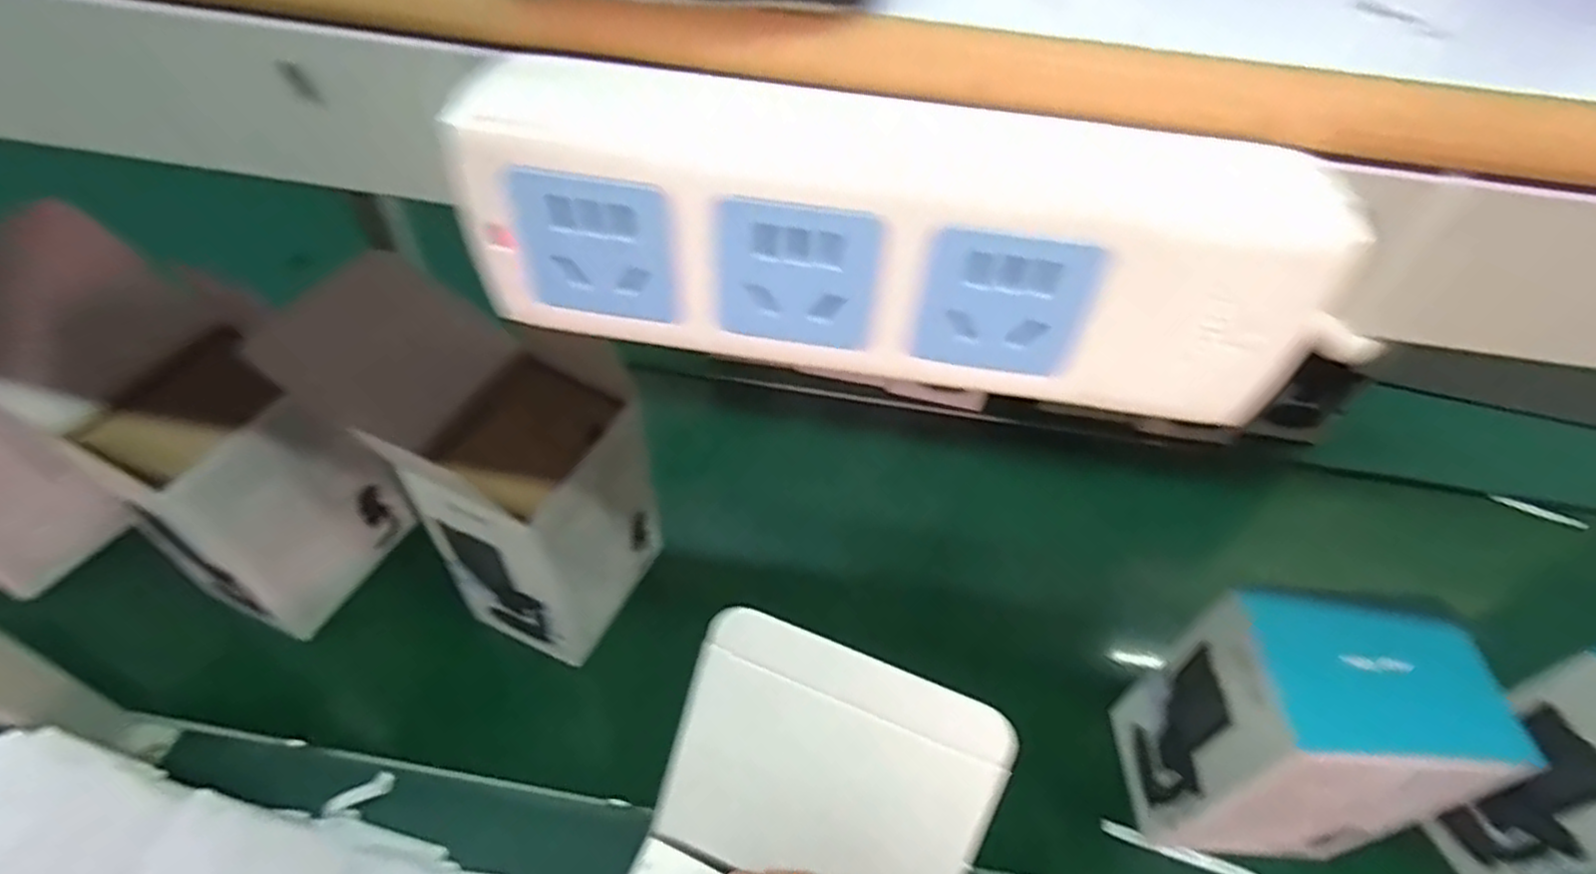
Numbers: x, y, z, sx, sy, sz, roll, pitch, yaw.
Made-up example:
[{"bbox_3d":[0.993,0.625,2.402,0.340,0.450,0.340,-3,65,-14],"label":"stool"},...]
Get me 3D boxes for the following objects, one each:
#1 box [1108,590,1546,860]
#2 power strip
[{"bbox_3d":[0.369,0.226,0.566,0.152,0.228,0.117,4,49,-1],"label":"box"},{"bbox_3d":[0.019,-0.040,0.154,0.165,0.055,0.025,8,49,2],"label":"power strip"}]

